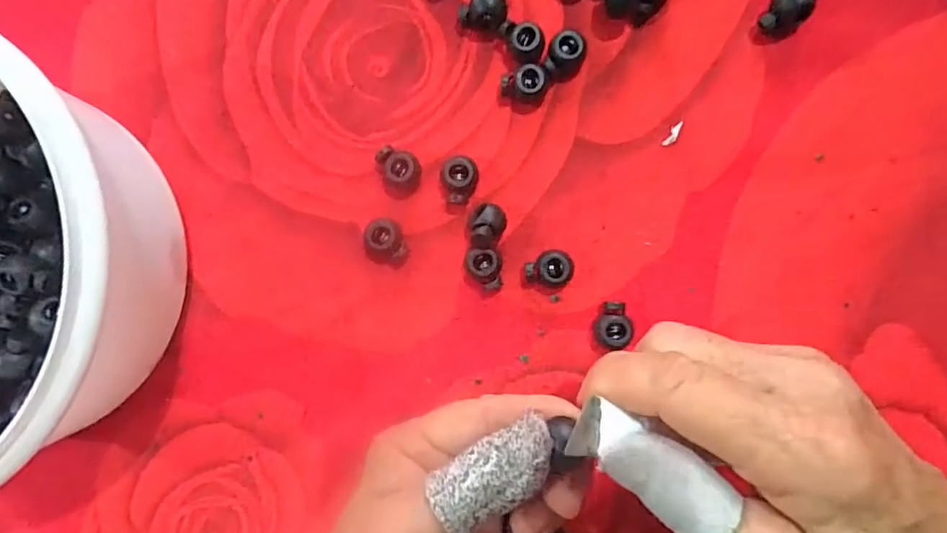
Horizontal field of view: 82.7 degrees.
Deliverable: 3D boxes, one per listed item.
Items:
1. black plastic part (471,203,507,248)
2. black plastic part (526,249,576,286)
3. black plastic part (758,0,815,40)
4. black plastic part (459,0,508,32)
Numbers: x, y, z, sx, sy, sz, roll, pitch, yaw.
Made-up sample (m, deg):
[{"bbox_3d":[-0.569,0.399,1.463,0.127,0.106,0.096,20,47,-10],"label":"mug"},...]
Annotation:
[{"bbox_3d":[0.006,-0.016,0.219,0.014,0.016,0.018,6,89,3],"label":"black plastic part"},{"bbox_3d":[0.031,0.000,0.220,0.018,0.011,0.014,14,90,3],"label":"black plastic part"},{"bbox_3d":[0.122,-0.099,0.210,0.015,0.012,0.018,42,91,3],"label":"black plastic part"},{"bbox_3d":[0.005,-0.104,0.221,0.018,0.012,0.015,11,89,3],"label":"black plastic part"}]

